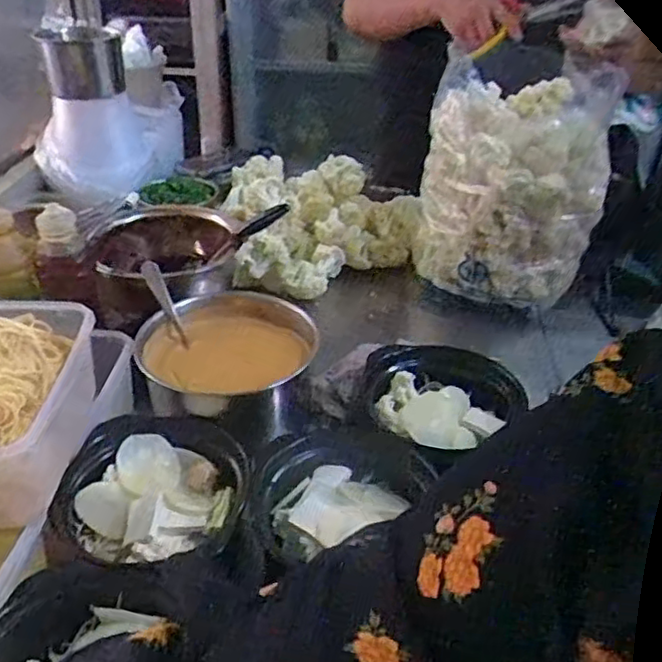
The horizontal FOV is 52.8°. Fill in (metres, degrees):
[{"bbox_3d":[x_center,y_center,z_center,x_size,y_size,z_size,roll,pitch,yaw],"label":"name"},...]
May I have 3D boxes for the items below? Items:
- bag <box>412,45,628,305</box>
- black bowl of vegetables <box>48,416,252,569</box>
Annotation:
[{"bbox_3d":[0.266,-0.224,0.987,0.243,0.289,0.223,11,35,12],"label":"bag"},{"bbox_3d":[-0.170,0.157,0.631,0.171,0.056,0.168,2,35,-1],"label":"black bowl of vegetables"}]

